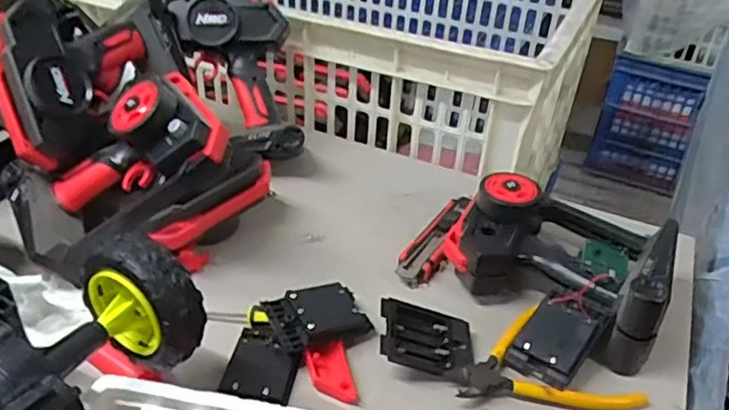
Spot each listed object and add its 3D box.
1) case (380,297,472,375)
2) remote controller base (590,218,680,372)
[{"bbox_3d":[0.049,0.109,0.501,0.080,0.019,0.056,18,48,-10],"label":"case"},{"bbox_3d":[0.244,0.074,0.531,0.035,0.082,0.136,25,38,26],"label":"remote controller base"}]

